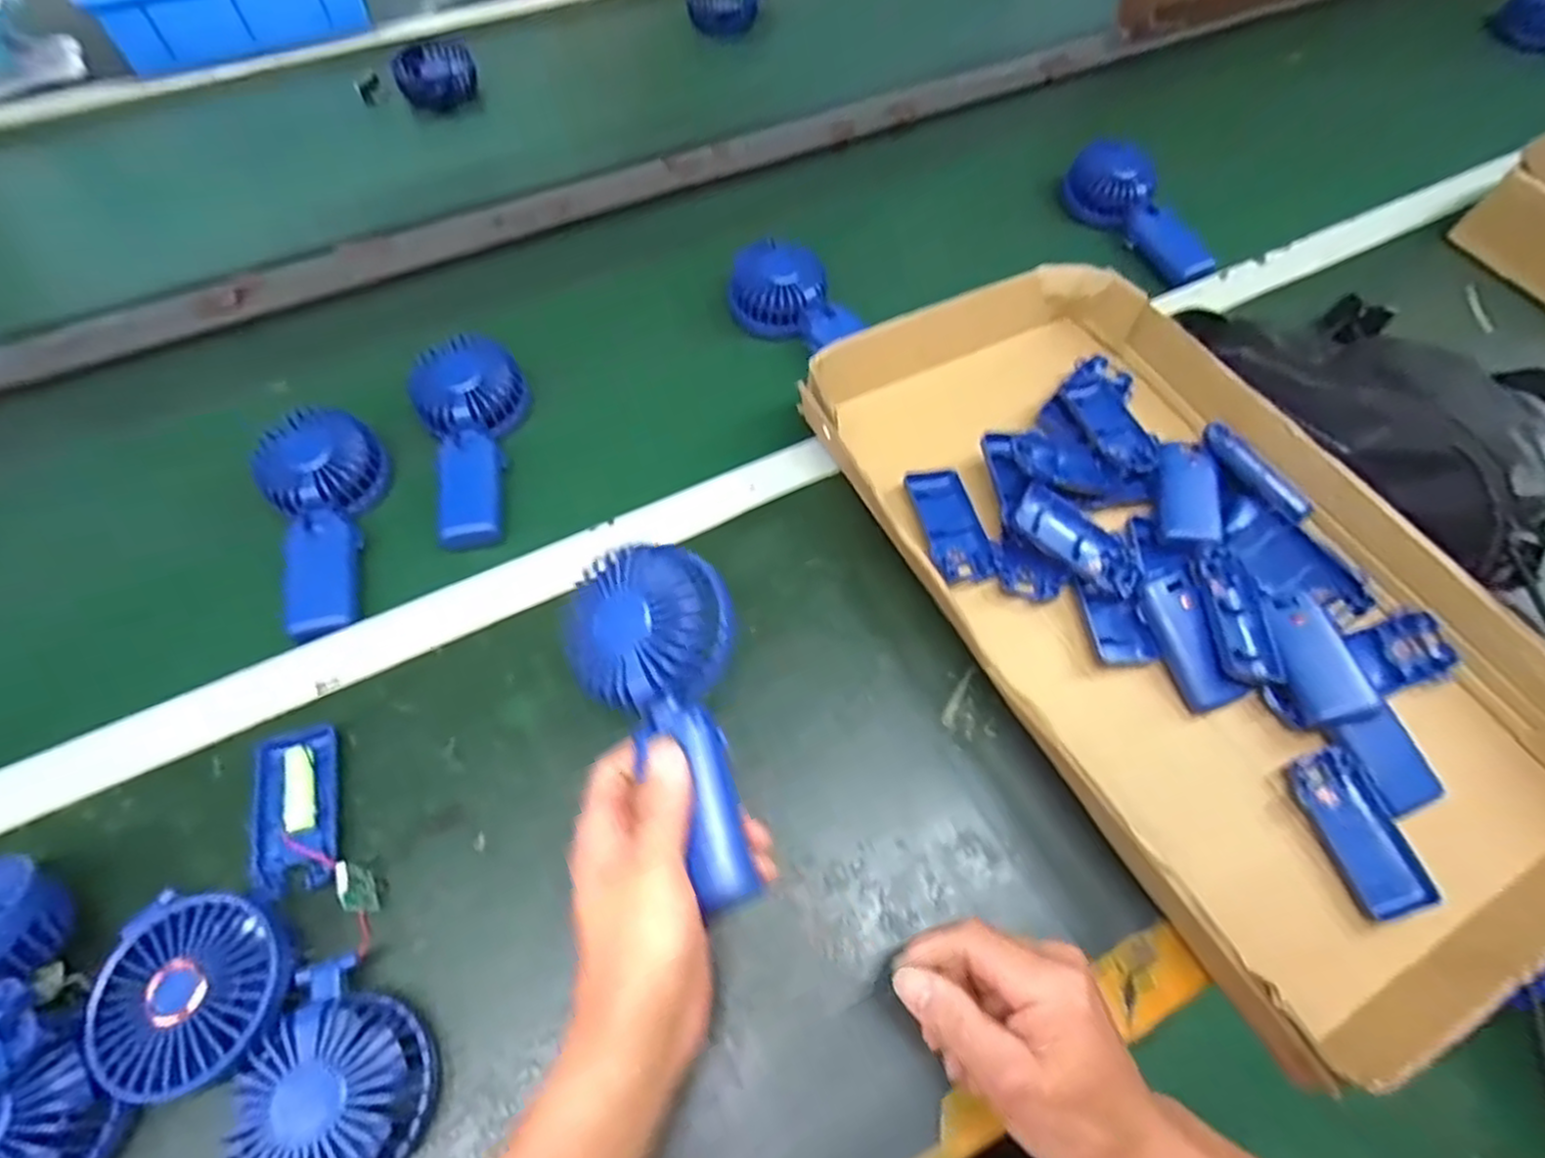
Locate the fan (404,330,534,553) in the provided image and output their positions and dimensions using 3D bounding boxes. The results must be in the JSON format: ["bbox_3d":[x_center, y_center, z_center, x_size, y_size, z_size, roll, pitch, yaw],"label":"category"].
[{"bbox_3d":[-0.237,-0.103,0.558,0.085,0.037,0.173,-6,74,-5],"label":"fan"}]

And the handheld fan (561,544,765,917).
[{"bbox_3d":[-0.045,0.066,0.354,0.080,0.030,0.174,-19,76,-12],"label":"handheld fan"}]

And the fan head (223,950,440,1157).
[{"bbox_3d":[-0.212,0.244,0.349,0.093,0.045,0.078,33,65,16],"label":"fan head"}]

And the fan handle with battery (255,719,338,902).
[{"bbox_3d":[-0.282,0.136,0.429,0.047,0.012,0.093,-14,62,-9],"label":"fan handle with battery"}]

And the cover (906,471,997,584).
[{"bbox_3d":[0.129,-0.039,0.531,0.046,0.021,0.091,-10,62,-7],"label":"cover"}]

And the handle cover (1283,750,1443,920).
[{"bbox_3d":[0.348,0.149,0.429,0.046,0.016,0.091,-16,63,-10],"label":"handle cover"}]

